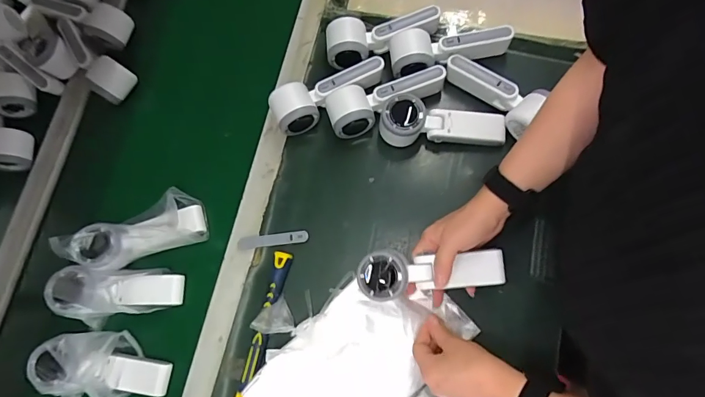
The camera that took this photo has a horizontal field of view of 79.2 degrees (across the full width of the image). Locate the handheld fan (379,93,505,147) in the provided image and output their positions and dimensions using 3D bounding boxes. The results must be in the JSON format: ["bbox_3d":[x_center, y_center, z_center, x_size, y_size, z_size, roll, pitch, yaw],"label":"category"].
[{"bbox_3d":[0.121,-0.103,0.586,0.163,0.057,0.066,-4,76,0],"label":"handheld fan"}]

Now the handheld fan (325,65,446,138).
[{"bbox_3d":[0.050,-0.133,0.600,0.170,0.060,0.063,-13,76,-3],"label":"handheld fan"}]

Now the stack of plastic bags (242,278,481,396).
[{"bbox_3d":[0.008,0.194,0.517,0.259,0.026,0.145,-43,79,-9],"label":"stack of plastic bags"}]

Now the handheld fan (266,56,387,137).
[{"bbox_3d":[-0.031,-0.141,0.609,0.166,0.058,0.057,-20,76,-4],"label":"handheld fan"}]

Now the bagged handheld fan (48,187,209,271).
[{"bbox_3d":[-0.302,0.044,0.582,0.187,0.052,0.081,-17,76,-4],"label":"bagged handheld fan"}]

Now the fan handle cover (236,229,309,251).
[{"bbox_3d":[-0.111,0.057,0.589,0.100,0.010,0.018,-7,76,-1],"label":"fan handle cover"}]

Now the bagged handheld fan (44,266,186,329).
[{"bbox_3d":[-0.315,0.128,0.562,0.163,0.064,0.073,0,76,1],"label":"bagged handheld fan"}]

